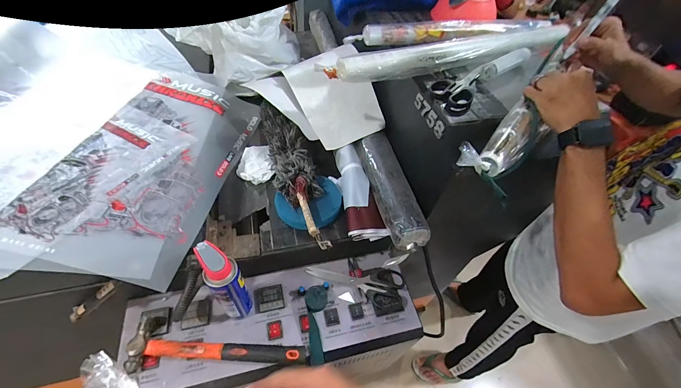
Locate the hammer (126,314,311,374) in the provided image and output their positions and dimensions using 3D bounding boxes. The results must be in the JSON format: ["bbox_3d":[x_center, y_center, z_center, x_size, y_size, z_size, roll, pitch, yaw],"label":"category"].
[{"bbox_3d":[-0.206,0.265,0.524,0.292,0.028,0.080,4,51,-3],"label":"hammer"}]

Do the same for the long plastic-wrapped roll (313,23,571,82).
[{"bbox_3d":[0.238,-0.279,0.604,0.573,0.046,0.050,-13,54,-17],"label":"long plastic-wrapped roll"}]

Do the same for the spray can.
[{"bbox_3d":[-0.189,0.151,0.507,0.049,0.190,0.066,-21,56,-21],"label":"spray can"}]

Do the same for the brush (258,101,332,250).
[{"bbox_3d":[-0.108,-0.075,0.666,0.094,0.058,0.438,-12,53,-16],"label":"brush"}]

